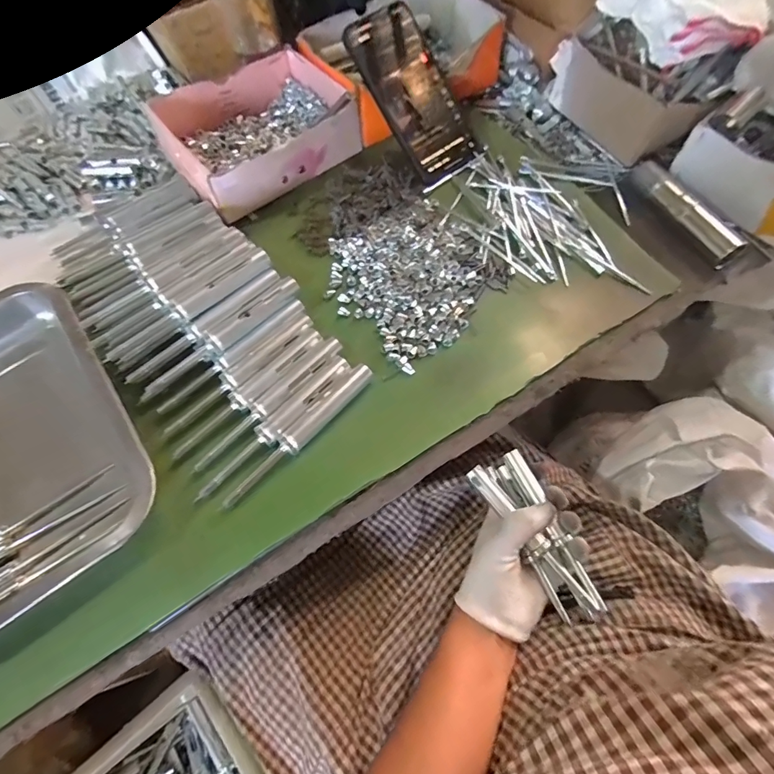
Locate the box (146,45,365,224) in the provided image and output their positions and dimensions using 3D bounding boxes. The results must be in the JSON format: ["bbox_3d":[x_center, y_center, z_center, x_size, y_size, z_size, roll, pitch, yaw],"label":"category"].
[{"bbox_3d":[-0.135,-0.273,0.437,0.182,0.052,0.148,-37,70,-14],"label":"box"}]

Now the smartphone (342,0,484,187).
[{"bbox_3d":[0.029,-0.291,0.417,0.077,0.015,0.158,-39,105,-14],"label":"smartphone"}]

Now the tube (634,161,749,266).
[{"bbox_3d":[0.277,-0.165,0.390,0.020,0.024,0.125,-24,67,-8],"label":"tube"}]

